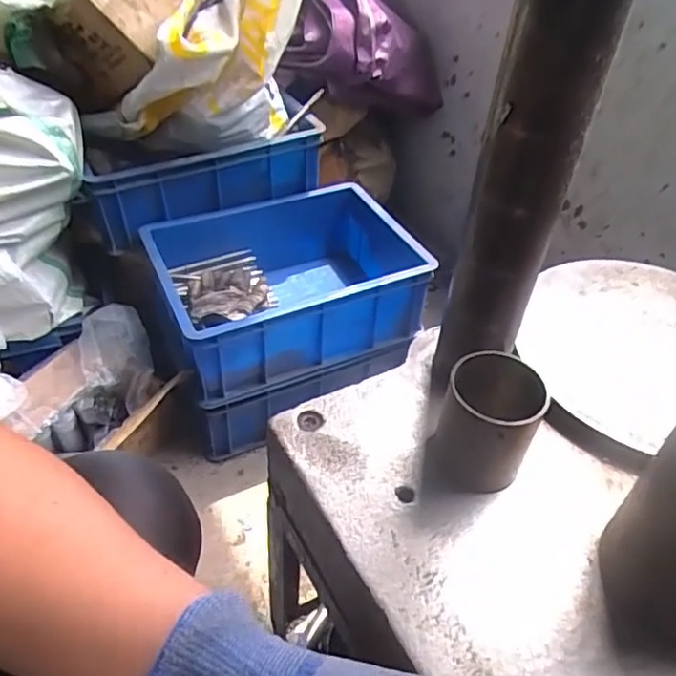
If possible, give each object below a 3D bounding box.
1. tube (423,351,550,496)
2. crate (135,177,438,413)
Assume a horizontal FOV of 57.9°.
[{"bbox_3d":[0.113,0.068,0.465,0.079,0.084,0.075,9,43,5],"label":"tube"},{"bbox_3d":[-0.079,-0.093,1.023,0.420,0.149,0.296,-15,47,-20],"label":"crate"}]

